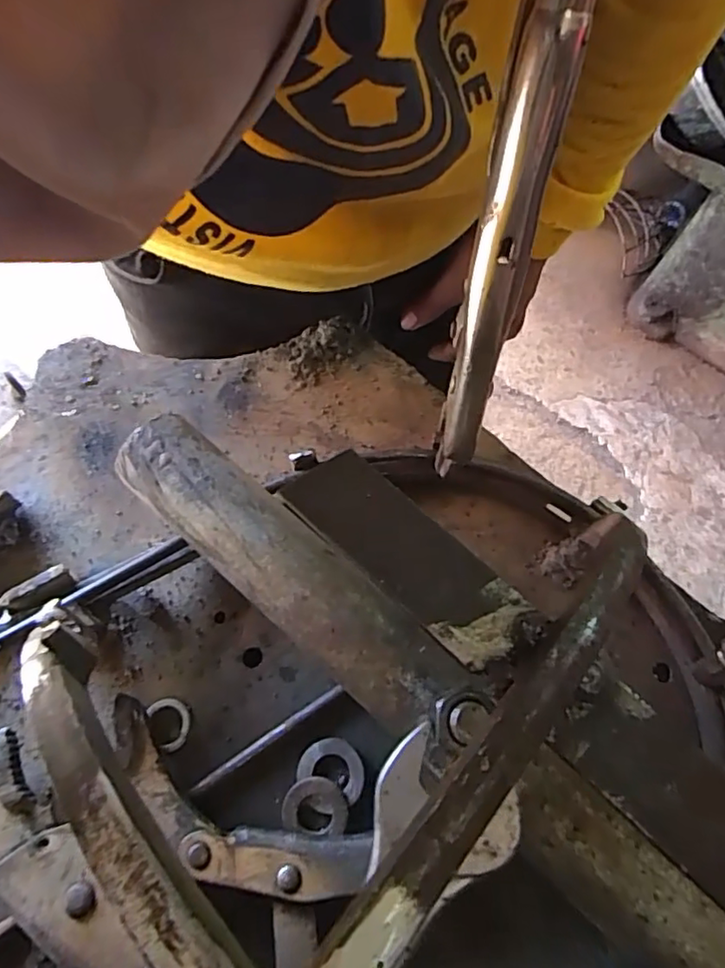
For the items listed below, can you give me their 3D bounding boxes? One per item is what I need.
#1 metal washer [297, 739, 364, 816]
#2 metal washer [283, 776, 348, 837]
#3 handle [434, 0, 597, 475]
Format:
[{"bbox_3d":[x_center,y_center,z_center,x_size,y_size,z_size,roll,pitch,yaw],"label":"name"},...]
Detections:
[{"bbox_3d":[-0.011,0.105,0.215,0.022,0.004,0.023,1,65,-2],"label":"metal washer"},{"bbox_3d":[-0.017,0.114,0.209,0.022,0.004,0.018,-1,65,-4],"label":"metal washer"},{"bbox_3d":[0.039,-0.067,0.168,0.013,0.158,0.014,4,41,-1],"label":"handle"}]

